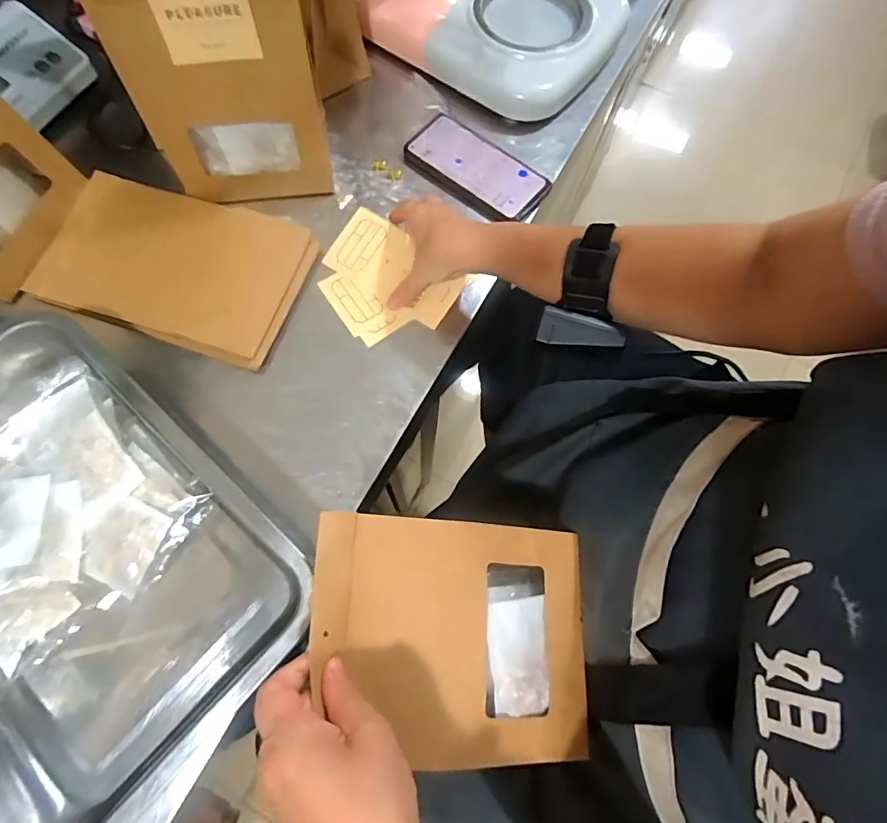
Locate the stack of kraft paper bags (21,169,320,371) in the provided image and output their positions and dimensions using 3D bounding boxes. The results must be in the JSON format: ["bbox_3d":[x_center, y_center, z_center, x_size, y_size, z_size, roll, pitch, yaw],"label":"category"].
[{"bbox_3d":[-0.264,-0.147,0.479,0.234,0.023,0.155,17,72,3],"label":"stack of kraft paper bags"}]

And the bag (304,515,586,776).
[{"bbox_3d":[0.008,0.150,0.327,0.189,0.016,0.146,9,70,-17],"label":"bag"}]

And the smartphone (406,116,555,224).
[{"bbox_3d":[0.036,-0.273,0.543,0.156,0.014,0.082,39,77,8],"label":"smartphone"}]

